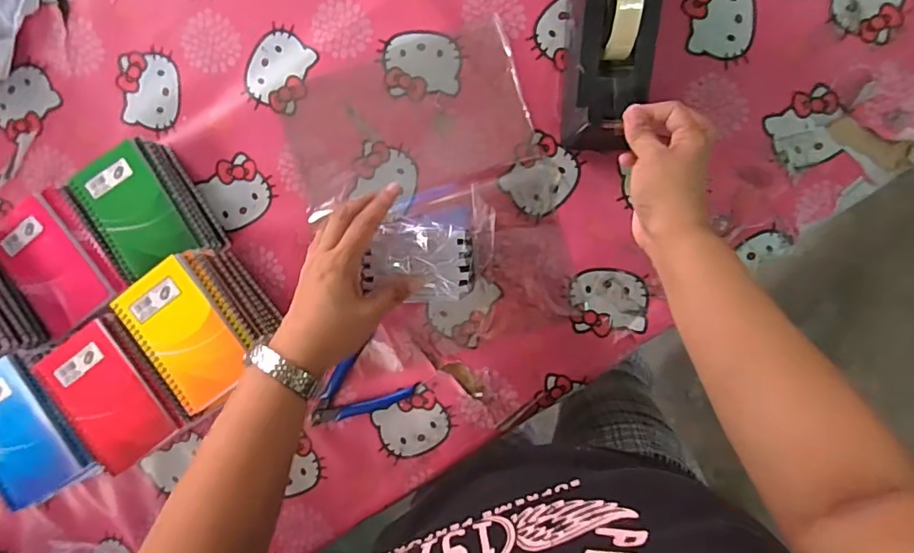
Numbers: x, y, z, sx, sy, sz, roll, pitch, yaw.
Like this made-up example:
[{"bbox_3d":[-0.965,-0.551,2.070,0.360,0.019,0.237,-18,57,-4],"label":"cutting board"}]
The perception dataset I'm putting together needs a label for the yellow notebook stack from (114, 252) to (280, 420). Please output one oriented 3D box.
[{"bbox_3d":[-0.253,0.052,0.546,0.099,0.089,0.129,-40,90,5],"label":"yellow notebook stack"}]

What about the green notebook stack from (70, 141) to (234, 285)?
[{"bbox_3d":[-0.328,-0.065,0.570,0.103,0.050,0.133,-30,91,5],"label":"green notebook stack"}]

